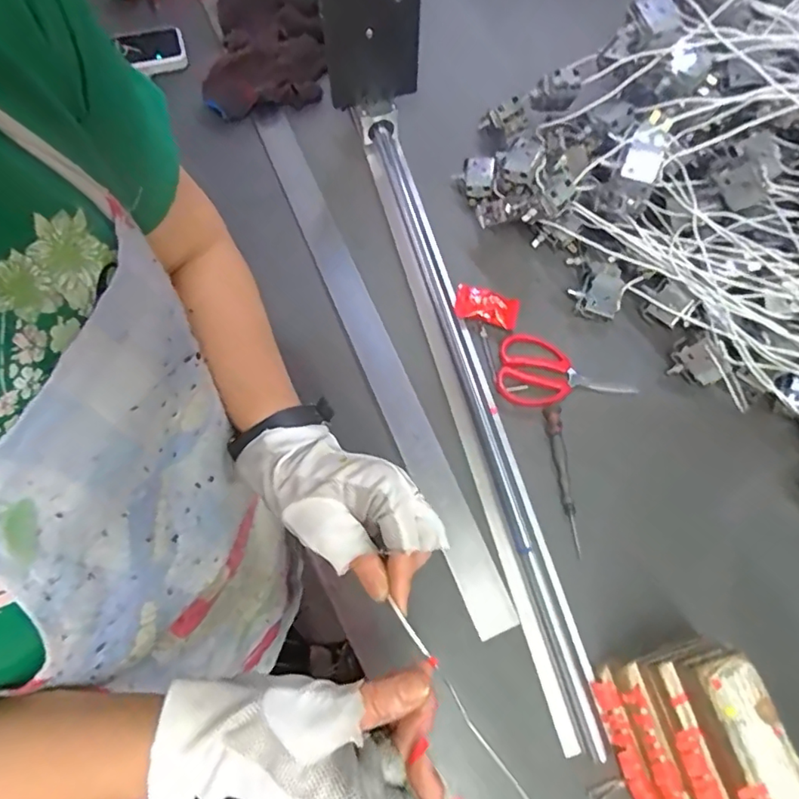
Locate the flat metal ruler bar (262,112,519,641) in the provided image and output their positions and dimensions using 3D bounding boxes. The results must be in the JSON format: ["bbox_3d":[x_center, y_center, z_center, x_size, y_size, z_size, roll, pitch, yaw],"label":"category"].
[{"bbox_3d":[-0.035,-0.070,0.578,0.036,0.009,0.622,-22,70,-8],"label":"flat metal ruler bar"}]

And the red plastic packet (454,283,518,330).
[{"bbox_3d":[0.091,-0.099,0.586,0.066,0.019,0.041,15,69,6],"label":"red plastic packet"}]

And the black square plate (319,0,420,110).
[{"bbox_3d":[-0.029,-0.377,0.575,0.097,0.145,0.008,-4,64,-1],"label":"black square plate"}]

